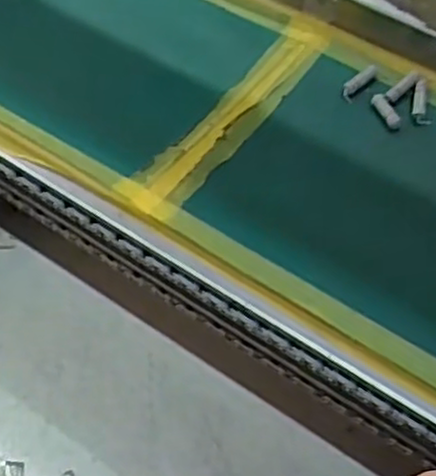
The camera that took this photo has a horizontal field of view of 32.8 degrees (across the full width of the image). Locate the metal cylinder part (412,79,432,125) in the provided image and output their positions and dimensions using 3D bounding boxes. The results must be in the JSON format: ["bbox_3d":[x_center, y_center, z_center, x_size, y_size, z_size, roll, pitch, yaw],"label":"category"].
[{"bbox_3d":[0.120,-0.081,0.438,0.010,0.006,0.031,7,58,6],"label":"metal cylinder part"}]

